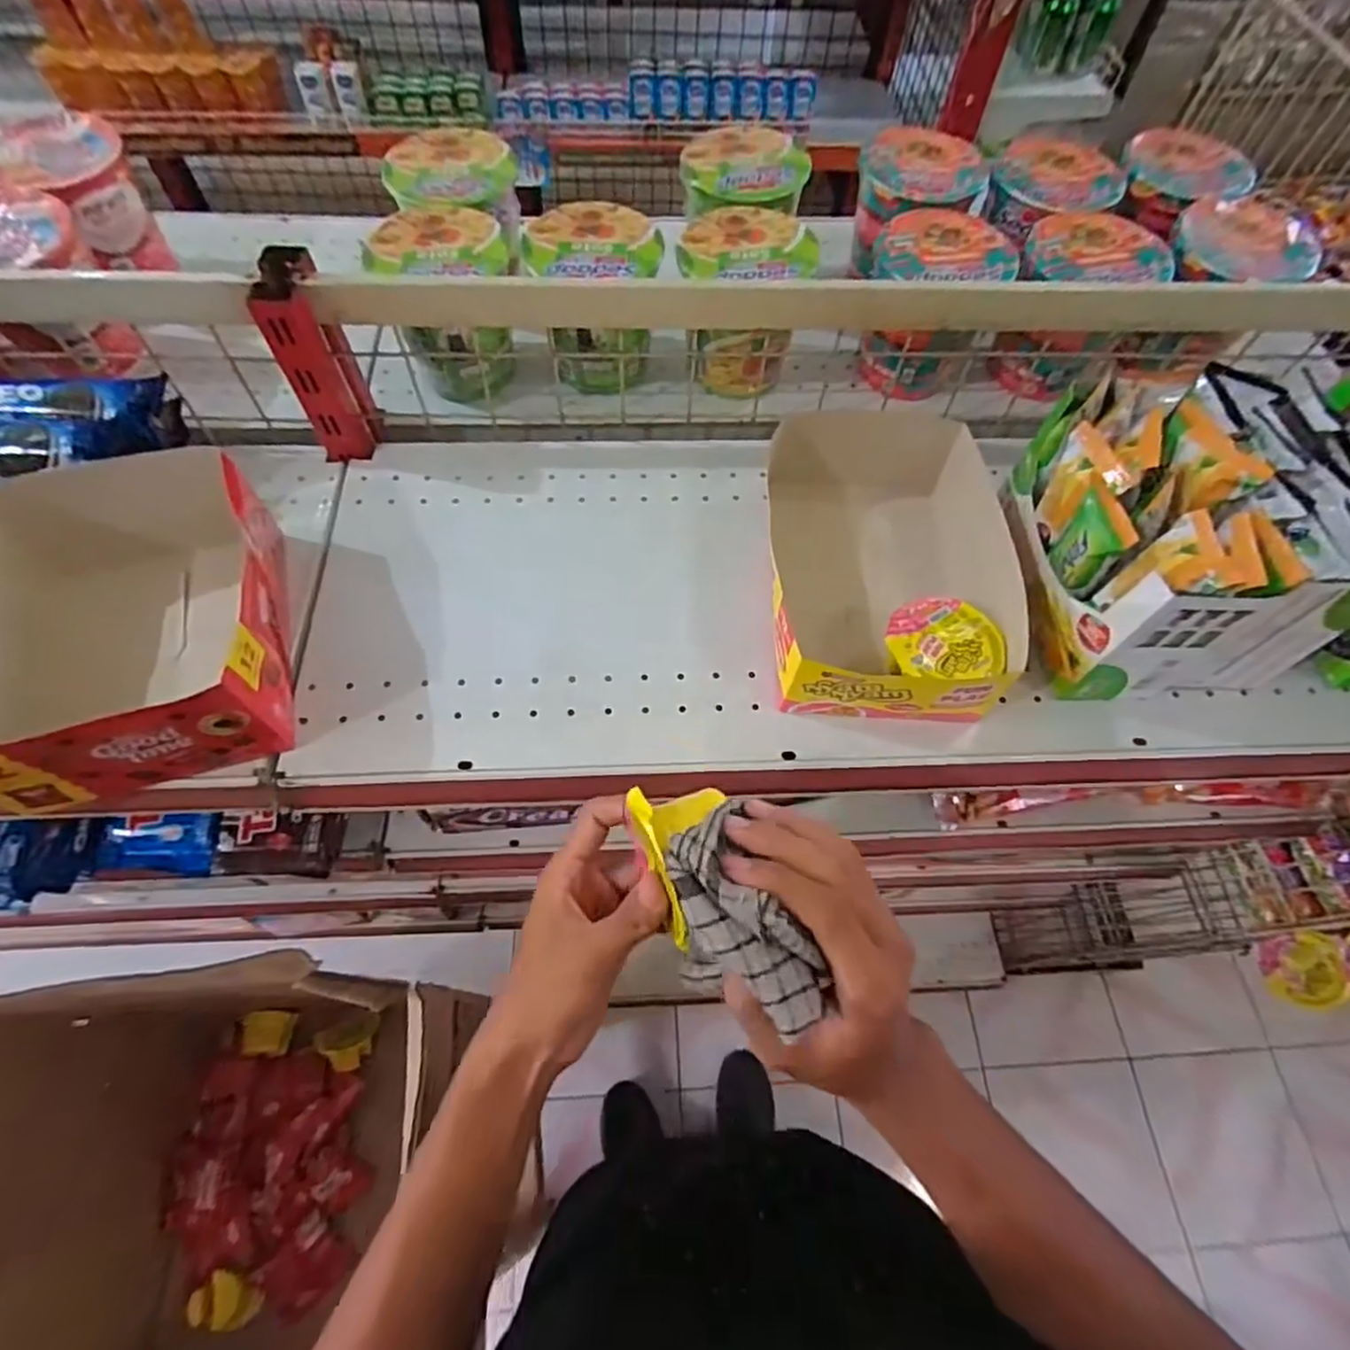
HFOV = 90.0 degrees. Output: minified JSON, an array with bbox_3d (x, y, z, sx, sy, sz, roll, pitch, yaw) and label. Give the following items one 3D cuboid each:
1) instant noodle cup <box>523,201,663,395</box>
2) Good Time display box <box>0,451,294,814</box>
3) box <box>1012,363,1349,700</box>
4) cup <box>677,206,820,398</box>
[{"bbox_3d":[-0.068,-0.307,0.568,0.106,0.113,0.105,1,62,-2],"label":"instant noodle cup"},{"bbox_3d":[-0.342,-0.030,0.428,0.172,0.085,0.191,-17,64,-11],"label":"Good Time display box"},{"bbox_3d":[0.331,-0.095,0.452,0.178,0.124,0.177,-5,62,-5],"label":"box"},{"bbox_3d":[0.057,-0.311,0.574,0.103,0.114,0.096,1,62,-2],"label":"cup"}]

